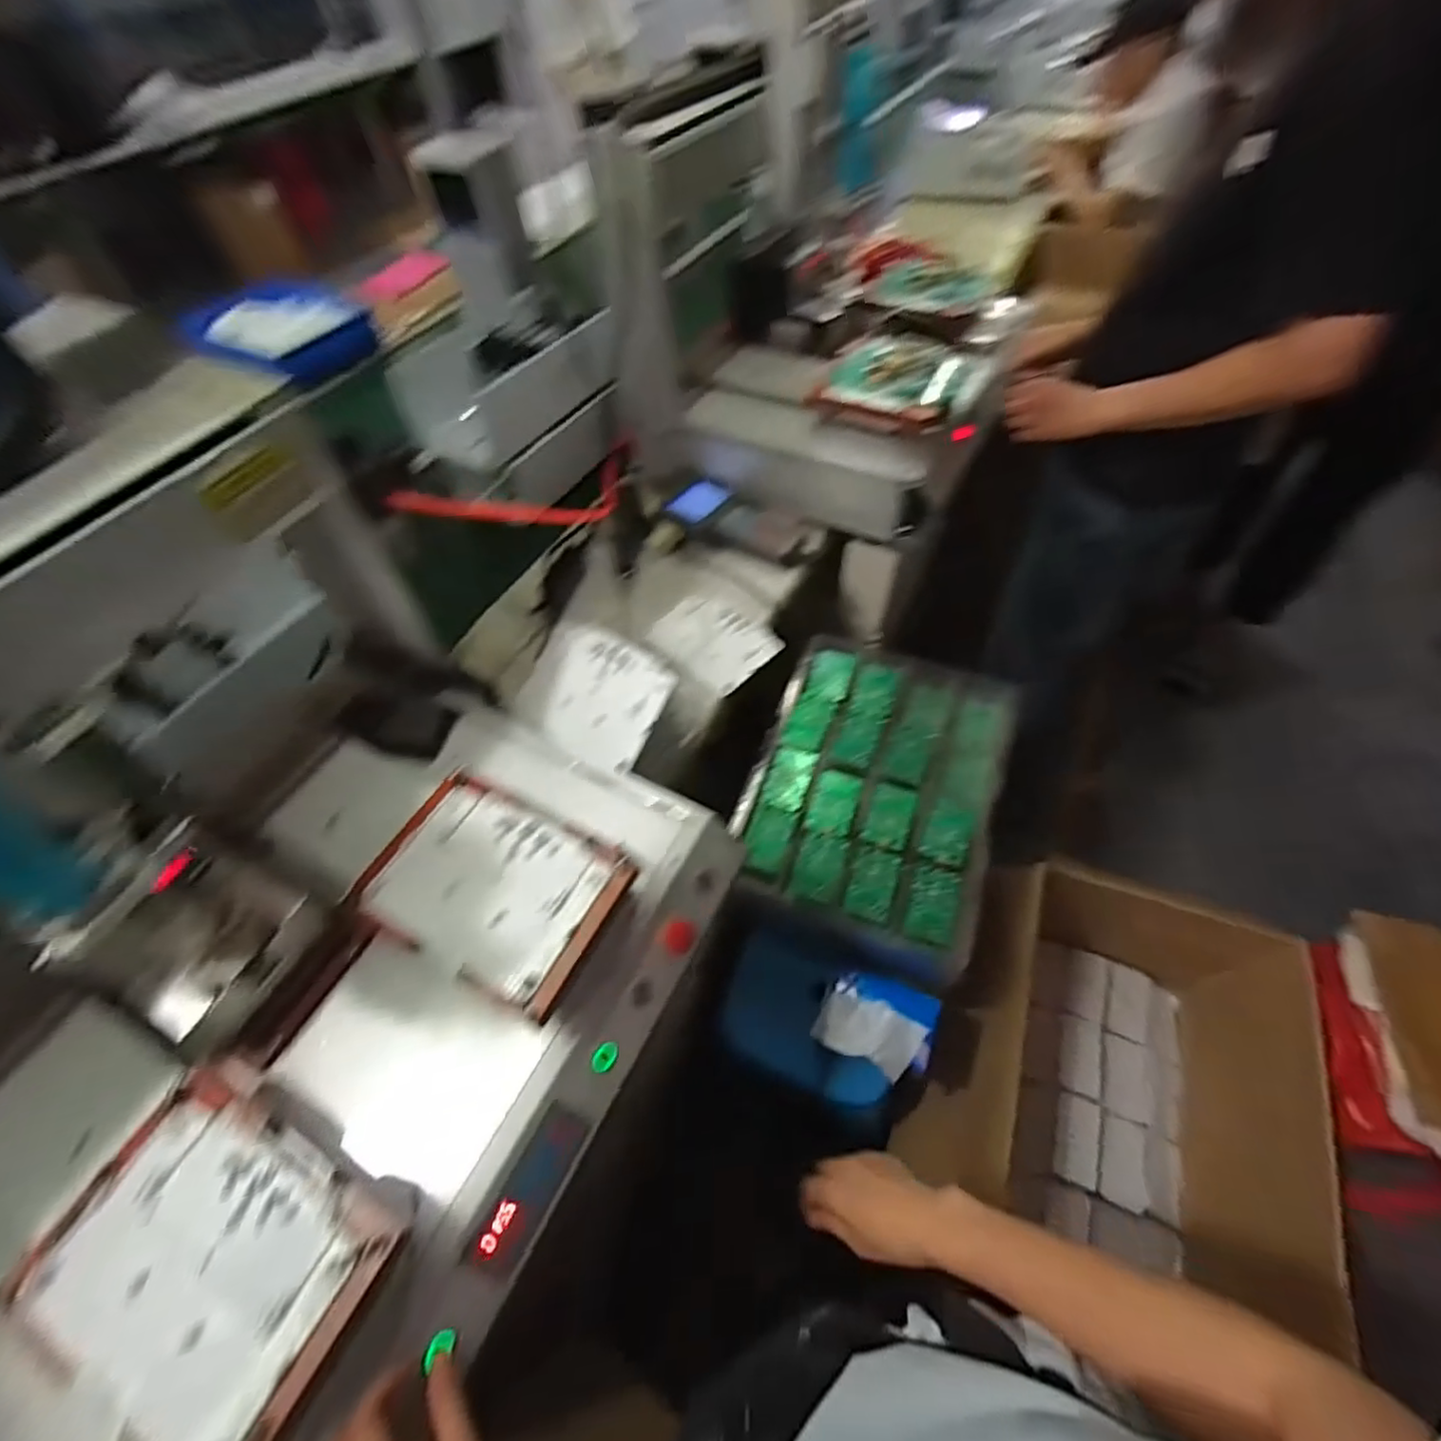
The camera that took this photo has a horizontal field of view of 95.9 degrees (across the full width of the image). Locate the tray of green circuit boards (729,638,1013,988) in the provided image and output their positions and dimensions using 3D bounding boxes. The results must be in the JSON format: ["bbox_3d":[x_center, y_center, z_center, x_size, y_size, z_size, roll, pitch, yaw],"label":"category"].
[{"bbox_3d":[0.247,0.099,1.032,0.372,0.083,0.514,16,58,14],"label":"tray of green circuit boards"}]

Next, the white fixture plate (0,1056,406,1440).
[{"bbox_3d":[-0.355,0.374,0.446,0.230,0.055,0.171,23,60,18],"label":"white fixture plate"}]

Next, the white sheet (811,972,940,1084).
[{"bbox_3d":[0.221,0.421,0.911,0.152,0.054,0.125,21,59,17],"label":"white sheet"}]

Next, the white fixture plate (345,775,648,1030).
[{"bbox_3d":[-0.205,0.145,0.591,0.215,0.029,0.155,21,59,17],"label":"white fixture plate"}]

